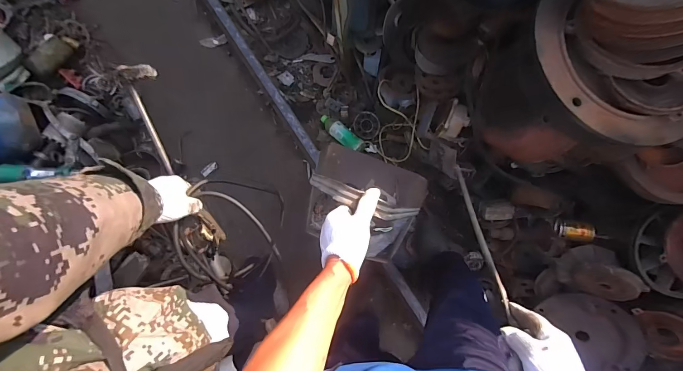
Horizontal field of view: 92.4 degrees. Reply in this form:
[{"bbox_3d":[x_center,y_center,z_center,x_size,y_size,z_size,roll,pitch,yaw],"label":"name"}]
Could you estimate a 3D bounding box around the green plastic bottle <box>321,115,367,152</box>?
[{"bbox_3d":[0.004,-0.203,1.328,0.213,0.075,0.067,41,87,22],"label":"green plastic bottle"}]

